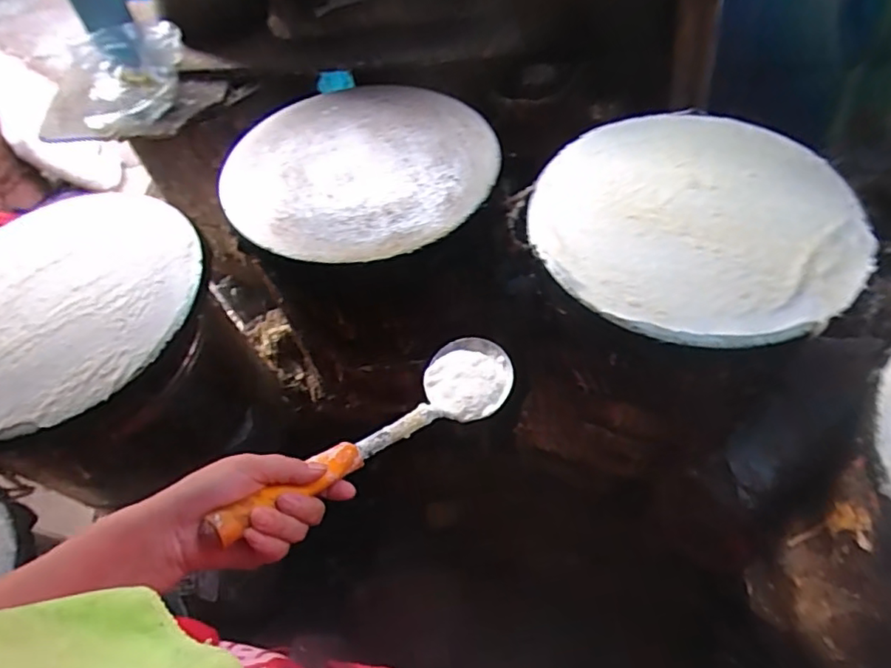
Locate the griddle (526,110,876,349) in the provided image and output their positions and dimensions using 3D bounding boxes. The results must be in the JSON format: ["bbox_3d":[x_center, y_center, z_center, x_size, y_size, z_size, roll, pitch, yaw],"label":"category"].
[{"bbox_3d":[0.301,-0.148,0.715,0.365,0.043,0.373,1,56,-1],"label":"griddle"}]

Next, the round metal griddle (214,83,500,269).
[{"bbox_3d":[-0.113,-0.236,0.811,0.347,0.024,0.363,1,56,-1],"label":"round metal griddle"}]

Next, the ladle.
[{"bbox_3d":[-0.054,0.081,0.543,0.095,0.059,0.361,36,31,20],"label":"ladle"}]

